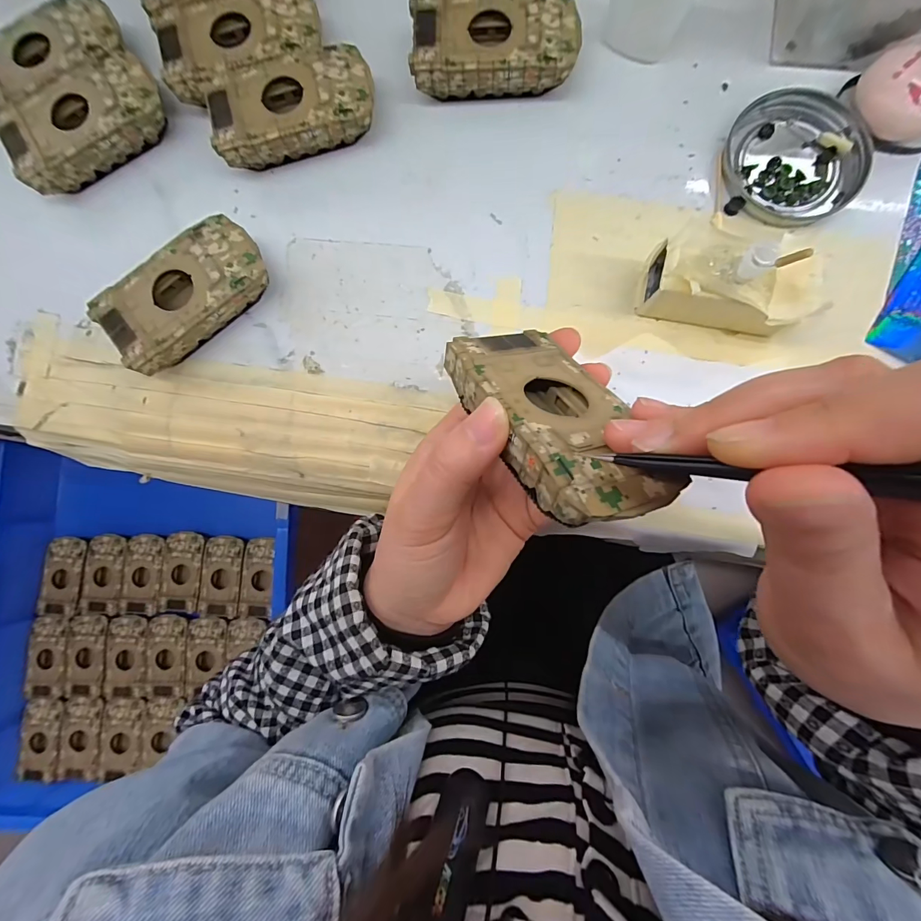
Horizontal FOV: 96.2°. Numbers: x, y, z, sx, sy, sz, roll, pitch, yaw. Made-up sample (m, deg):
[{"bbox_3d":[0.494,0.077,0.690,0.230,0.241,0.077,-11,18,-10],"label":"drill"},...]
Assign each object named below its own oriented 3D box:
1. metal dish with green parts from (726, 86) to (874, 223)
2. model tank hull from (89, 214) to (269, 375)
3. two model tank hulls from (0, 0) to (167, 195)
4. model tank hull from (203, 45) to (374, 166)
[{"bbox_3d":[0.198,-0.182,0.245,0.076,0.009,0.077,0,86,3],"label":"metal dish with green parts"},{"bbox_3d":[-0.160,-0.097,0.246,0.095,0.027,0.051,-37,85,0],"label":"model tank hull"},{"bbox_3d":[-0.243,-0.229,0.261,0.094,0.027,0.096,-31,85,0],"label":"two model tank hulls"},{"bbox_3d":[-0.100,-0.214,0.253,0.094,0.027,0.050,-15,85,2],"label":"model tank hull"}]

